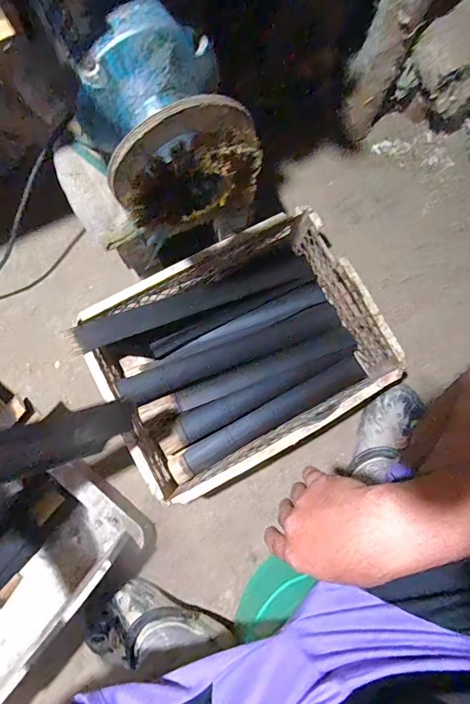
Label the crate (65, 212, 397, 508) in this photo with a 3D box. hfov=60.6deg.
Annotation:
[{"bbox_3d":[0.009,0.005,0.669,0.419,0.146,0.320,-28,79,-8],"label":"crate"}]

